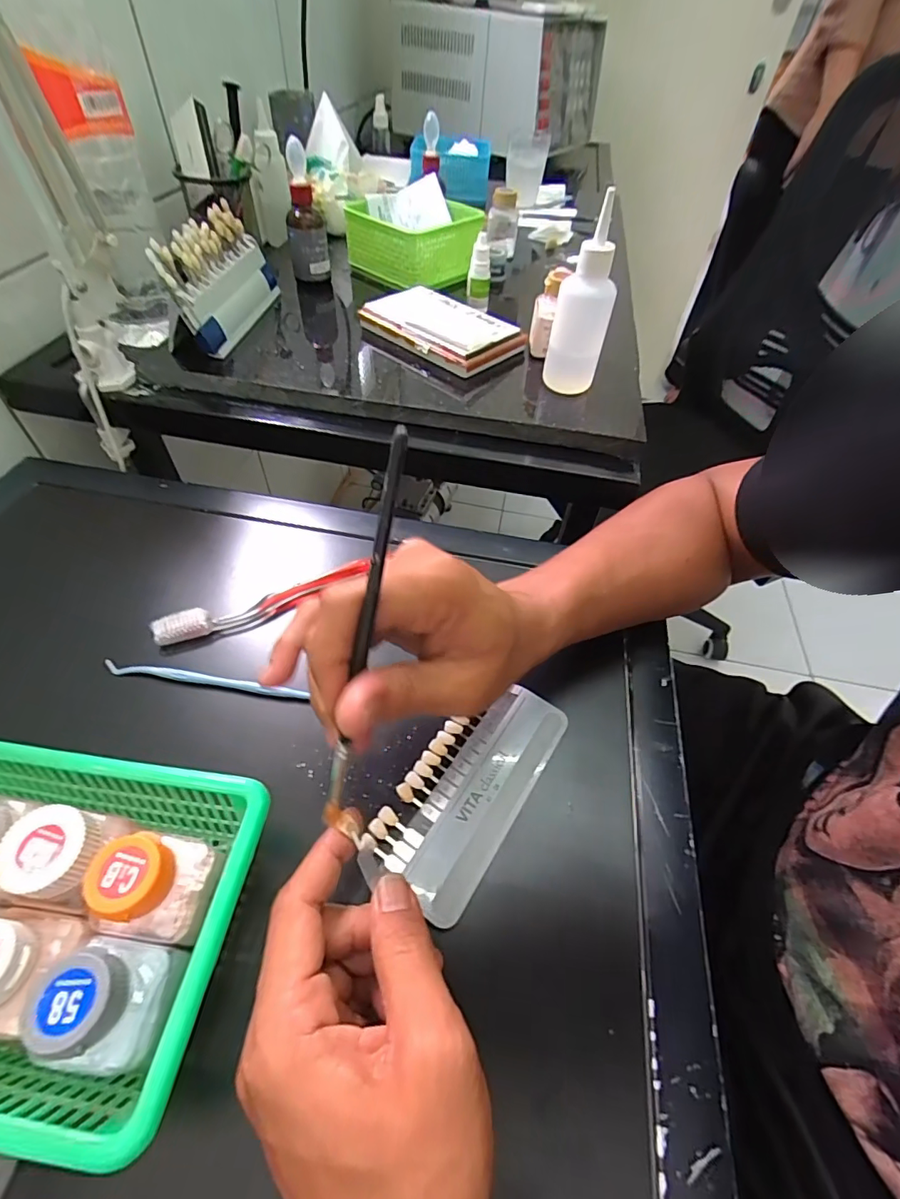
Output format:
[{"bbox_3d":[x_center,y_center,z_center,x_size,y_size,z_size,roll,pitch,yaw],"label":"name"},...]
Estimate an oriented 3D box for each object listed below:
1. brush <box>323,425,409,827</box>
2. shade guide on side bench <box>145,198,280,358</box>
[{"bbox_3d":[-0.037,0.023,0.202,0.007,0.181,0.007,20,25,11],"label":"brush"},{"bbox_3d":[-0.227,-0.318,0.492,0.051,0.087,0.177,7,51,1],"label":"shade guide on side bench"}]

